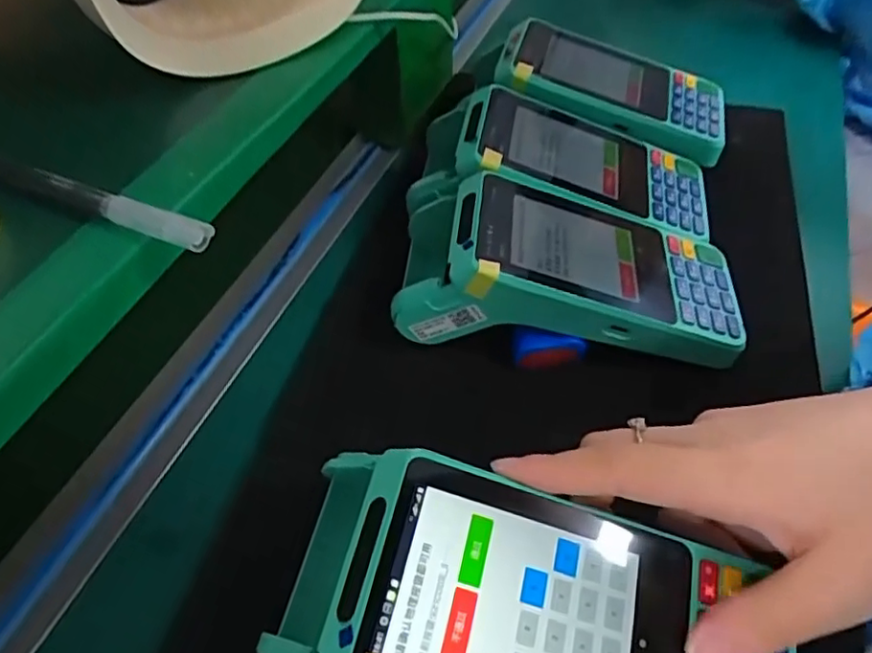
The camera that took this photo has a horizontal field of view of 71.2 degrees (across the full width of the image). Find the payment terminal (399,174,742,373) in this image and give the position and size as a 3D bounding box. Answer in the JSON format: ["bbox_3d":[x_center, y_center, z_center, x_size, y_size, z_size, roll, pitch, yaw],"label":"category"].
[{"bbox_3d":[0.068,-0.031,0.310,0.167,0.059,0.078,5,53,4],"label":"payment terminal"}]

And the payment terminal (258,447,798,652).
[{"bbox_3d":[0.034,0.099,0.207,0.164,0.042,0.075,18,61,-2],"label":"payment terminal"}]

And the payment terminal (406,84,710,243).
[{"bbox_3d":[0.074,-0.091,0.354,0.170,0.052,0.082,5,53,4],"label":"payment terminal"}]

